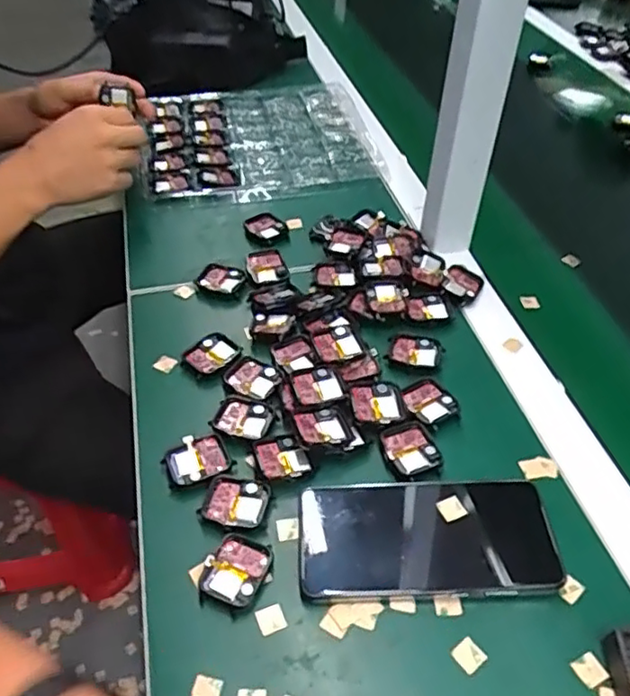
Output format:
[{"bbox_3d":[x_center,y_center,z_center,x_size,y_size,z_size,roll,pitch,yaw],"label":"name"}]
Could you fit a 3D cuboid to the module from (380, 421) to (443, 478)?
[{"bbox_3d":[0.070,0.074,0.457,0.040,0.004,0.043,-15,48,-17],"label":"module"}]

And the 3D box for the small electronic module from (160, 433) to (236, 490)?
[{"bbox_3d":[-0.085,0.081,0.450,0.045,0.008,0.036,-17,48,-18],"label":"small electronic module"}]

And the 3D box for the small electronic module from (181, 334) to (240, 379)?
[{"bbox_3d":[-0.084,0.007,0.525,0.036,0.008,0.043,35,54,29],"label":"small electronic module"}]

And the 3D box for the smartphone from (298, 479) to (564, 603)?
[{"bbox_3d":[0.071,0.123,0.407,0.160,0.014,0.077,0,45,-2],"label":"smartphone"}]

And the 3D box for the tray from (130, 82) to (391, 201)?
[{"bbox_3d":[-0.067,-0.266,0.784,0.273,0.012,0.251,-5,46,-8],"label":"tray"}]

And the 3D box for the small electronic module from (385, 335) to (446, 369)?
[{"bbox_3d":[0.085,0.003,0.530,0.047,0.005,0.033,7,45,5],"label":"small electronic module"}]

